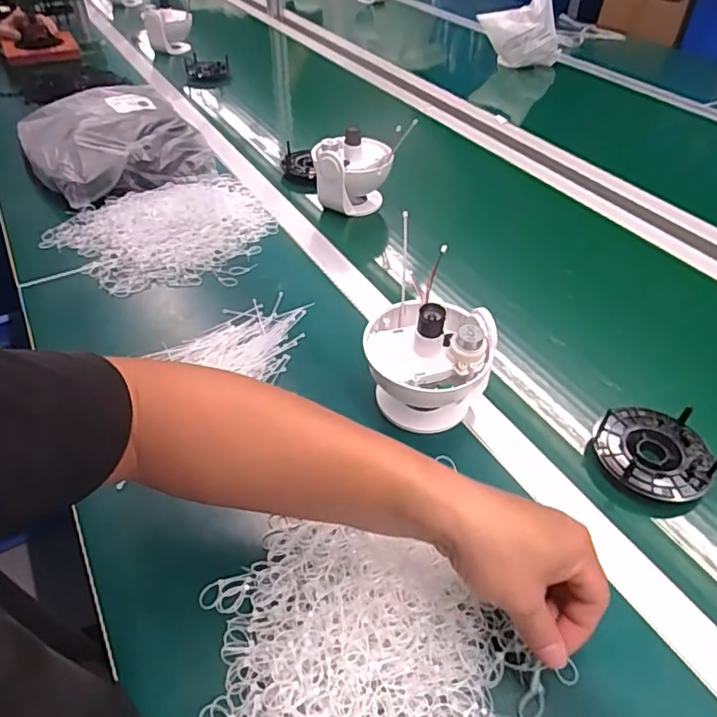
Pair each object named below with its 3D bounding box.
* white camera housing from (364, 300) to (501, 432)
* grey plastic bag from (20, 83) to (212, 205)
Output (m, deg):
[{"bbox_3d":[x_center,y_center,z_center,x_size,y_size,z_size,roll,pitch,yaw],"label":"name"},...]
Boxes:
[{"bbox_3d":[0.066,0.000,0.543,0.118,0.111,0.113,9,44,7],"label":"white camera housing"},{"bbox_3d":[-0.419,-0.384,0.946,0.266,0.072,0.341,-22,47,-21],"label":"grey plastic bag"}]

